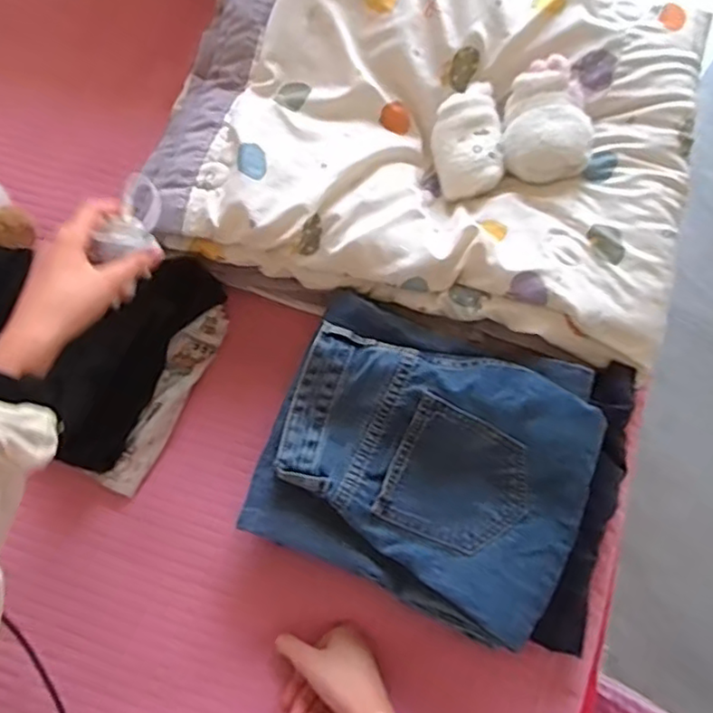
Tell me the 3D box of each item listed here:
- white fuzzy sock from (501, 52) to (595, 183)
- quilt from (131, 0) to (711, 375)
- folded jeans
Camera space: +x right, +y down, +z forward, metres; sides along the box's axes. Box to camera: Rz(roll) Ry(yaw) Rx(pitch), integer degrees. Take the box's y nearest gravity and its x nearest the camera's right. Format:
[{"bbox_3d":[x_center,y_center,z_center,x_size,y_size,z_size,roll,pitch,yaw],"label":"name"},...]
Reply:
[{"bbox_3d":[0.200,-0.242,0.641,0.089,0.040,0.122,10,73,3],"label":"white fuzzy sock"},{"bbox_3d":[0.080,-0.236,0.655,0.516,0.097,0.396,14,73,4],"label":"quilt"},{"bbox_3d":[0.065,0.093,0.576,0.279,0.057,0.242,23,74,6],"label":"folded jeans"}]

